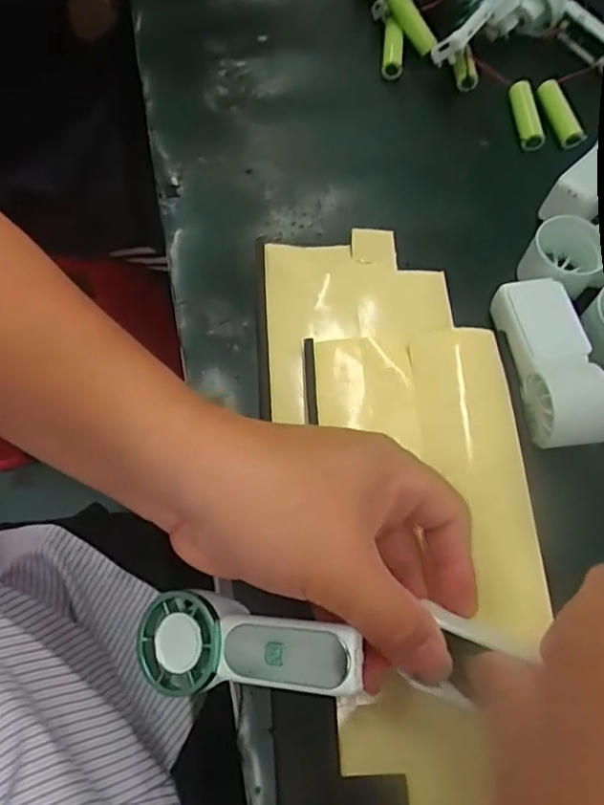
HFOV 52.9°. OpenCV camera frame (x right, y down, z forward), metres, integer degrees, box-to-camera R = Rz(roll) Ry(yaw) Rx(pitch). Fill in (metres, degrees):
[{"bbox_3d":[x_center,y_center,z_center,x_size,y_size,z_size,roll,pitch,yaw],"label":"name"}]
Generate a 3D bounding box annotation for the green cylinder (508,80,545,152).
[{"bbox_3d":[0.151,-0.192,0.407,0.017,0.012,0.051,-4,65,-5],"label":"green cylinder"}]

